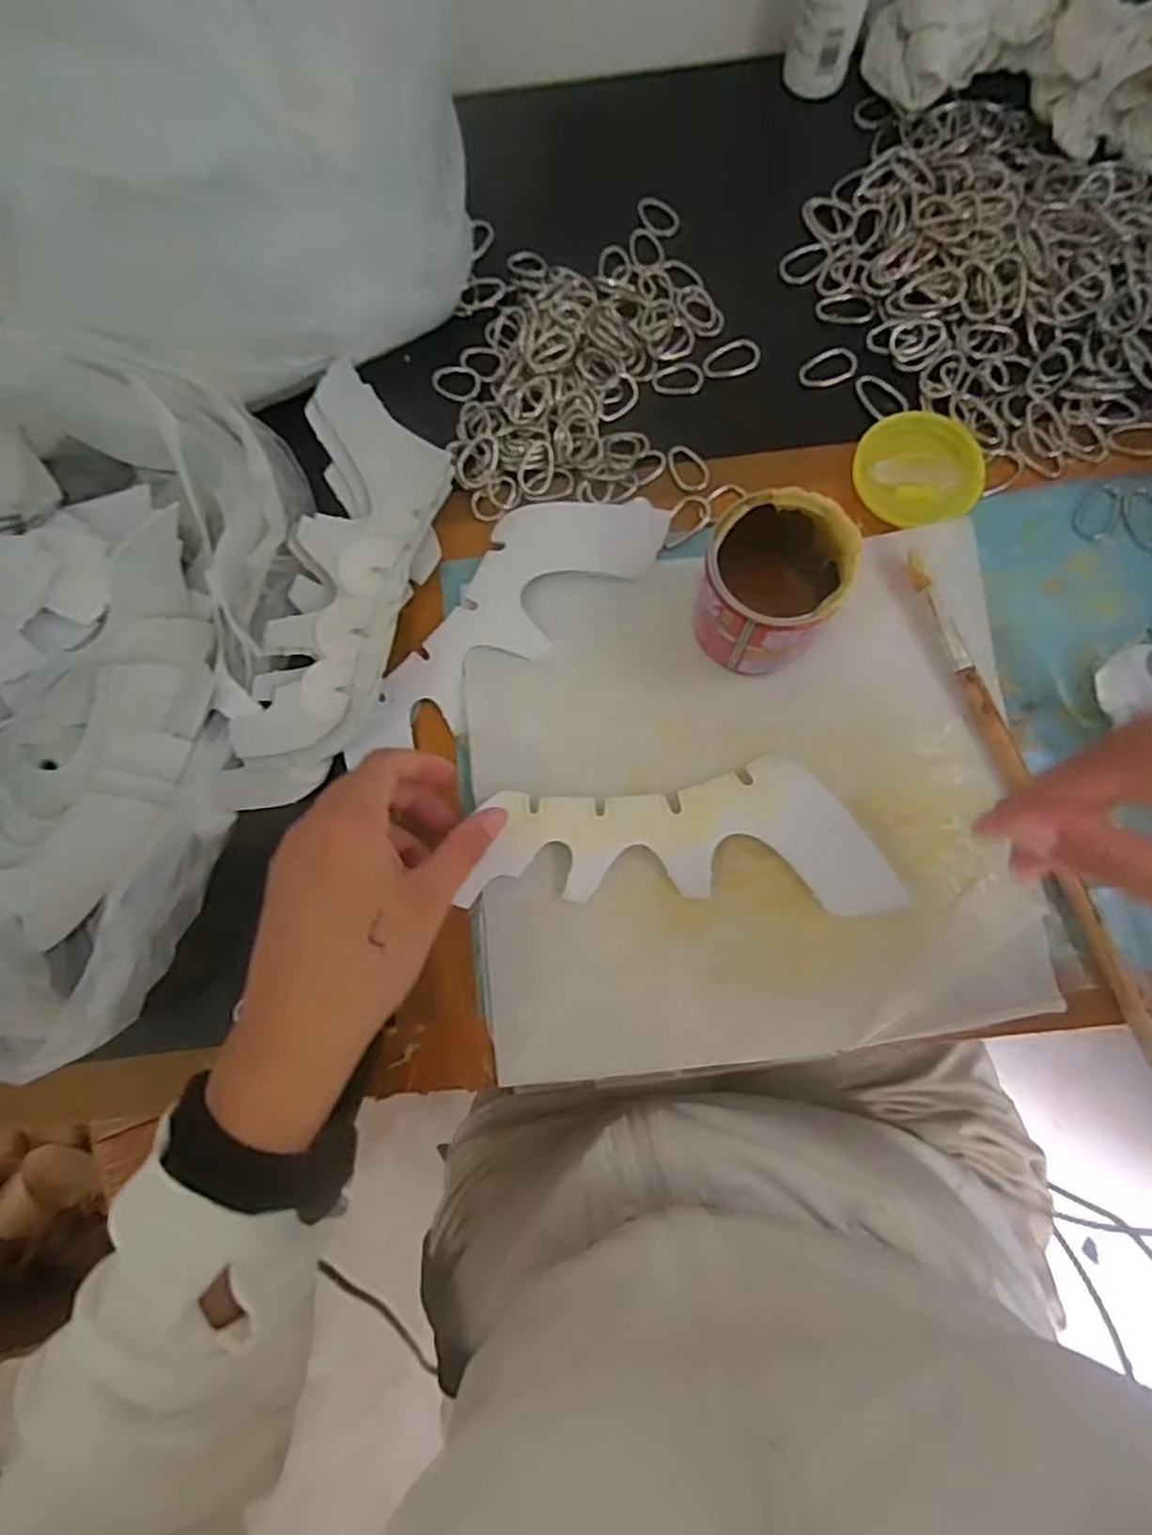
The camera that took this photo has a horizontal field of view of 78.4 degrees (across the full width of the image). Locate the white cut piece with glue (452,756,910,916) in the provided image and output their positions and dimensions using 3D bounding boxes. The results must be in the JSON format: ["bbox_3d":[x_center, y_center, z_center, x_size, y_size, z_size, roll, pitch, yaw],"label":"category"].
[{"bbox_3d":[0.051,0.032,0.346,0.197,0.013,0.069,0,81,4],"label":"white cut piece with glue"}]

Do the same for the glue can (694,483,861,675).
[{"bbox_3d":[0.091,-0.086,0.341,0.061,0.067,0.068,16,82,3],"label":"glue can"}]

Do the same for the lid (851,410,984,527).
[{"bbox_3d":[0.187,-0.163,0.384,0.066,0.004,0.062,0,81,1],"label":"lid"}]

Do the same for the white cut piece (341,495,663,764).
[{"bbox_3d":[-0.044,-0.083,0.378,0.201,0.008,0.071,-41,81,-4],"label":"white cut piece"}]

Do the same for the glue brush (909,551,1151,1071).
[{"bbox_3d":[0.222,0.014,0.348,0.014,0.013,0.265,-21,81,-2],"label":"glue brush"}]

